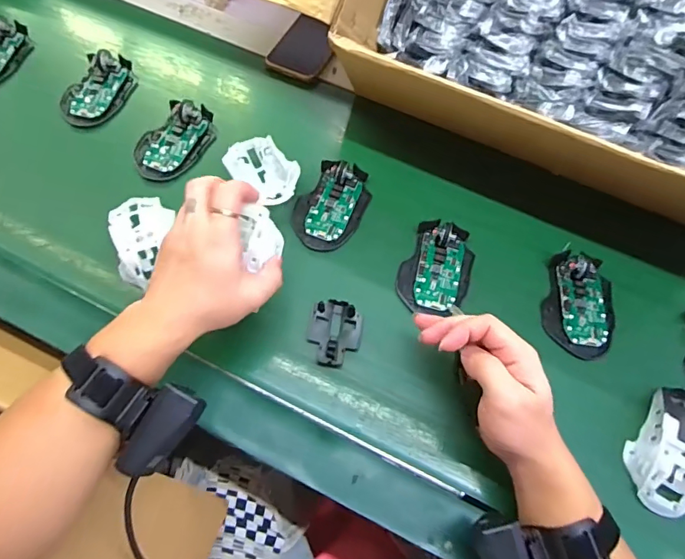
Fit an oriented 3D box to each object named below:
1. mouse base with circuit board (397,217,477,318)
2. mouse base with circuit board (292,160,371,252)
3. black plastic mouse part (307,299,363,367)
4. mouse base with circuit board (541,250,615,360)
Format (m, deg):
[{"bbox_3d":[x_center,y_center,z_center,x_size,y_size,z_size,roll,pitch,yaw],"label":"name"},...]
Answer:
[{"bbox_3d":[0.103,-0.015,0.495,0.071,0.026,0.105,21,66,7],"label":"mouse base with circuit board"},{"bbox_3d":[-0.012,-0.087,0.527,0.073,0.022,0.115,21,66,6],"label":"mouse base with circuit board"},{"bbox_3d":[-0.008,0.054,0.468,0.053,0.011,0.068,10,65,1],"label":"black plastic mouse part"},{"bbox_3d":[0.253,0.024,0.491,0.069,0.026,0.110,14,65,3],"label":"mouse base with circuit board"}]

